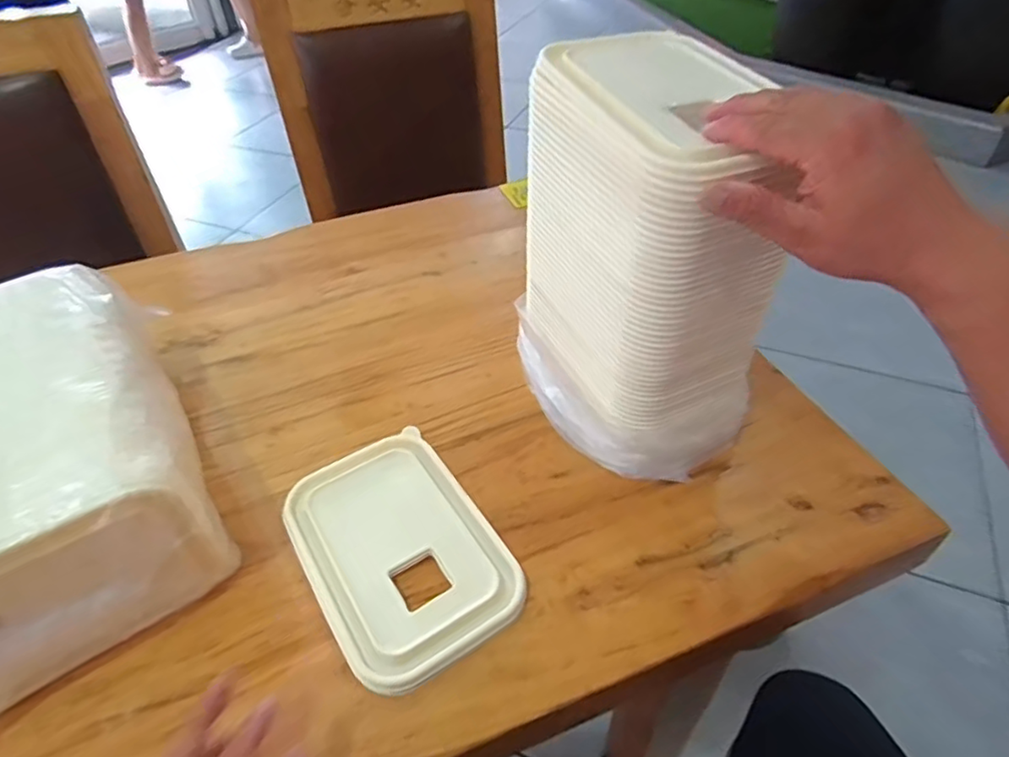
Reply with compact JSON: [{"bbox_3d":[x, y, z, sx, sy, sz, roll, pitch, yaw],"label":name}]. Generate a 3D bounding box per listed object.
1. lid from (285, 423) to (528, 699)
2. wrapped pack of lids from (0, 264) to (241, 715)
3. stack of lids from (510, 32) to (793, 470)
[{"bbox_3d":[-0.082,0.130,0.474,0.134,0.015,0.195,-26,49,-22],"label":"lid"},{"bbox_3d":[-0.356,0.062,0.461,0.208,0.142,0.301,-27,50,-24],"label":"wrapped pack of lids"},{"bbox_3d":[0.111,-0.082,0.492,0.147,0.279,0.186,-14,46,-12],"label":"stack of lids"}]

